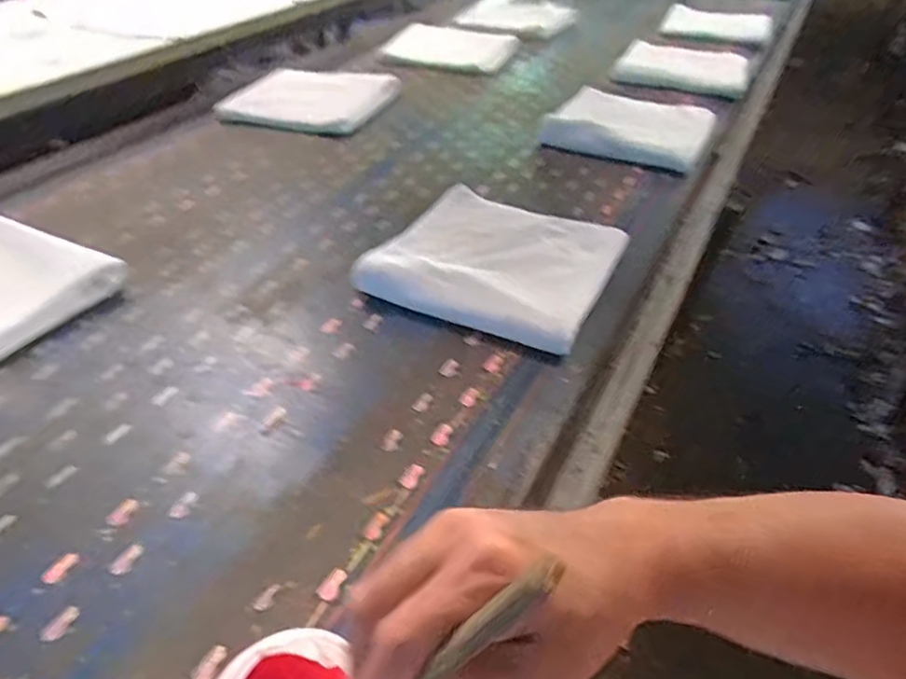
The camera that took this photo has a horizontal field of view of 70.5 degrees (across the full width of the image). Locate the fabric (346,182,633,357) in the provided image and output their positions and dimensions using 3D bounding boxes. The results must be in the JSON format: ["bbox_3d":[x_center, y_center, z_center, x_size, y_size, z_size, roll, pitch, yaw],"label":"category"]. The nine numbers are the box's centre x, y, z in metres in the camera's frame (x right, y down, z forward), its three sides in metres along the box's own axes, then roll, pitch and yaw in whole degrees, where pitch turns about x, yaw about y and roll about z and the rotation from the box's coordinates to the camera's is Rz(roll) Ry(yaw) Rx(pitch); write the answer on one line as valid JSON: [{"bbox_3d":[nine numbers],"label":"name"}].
[{"bbox_3d":[0.077,-0.141,1.056,0.347,0.049,0.358,15,41,20],"label":"fabric"}]

